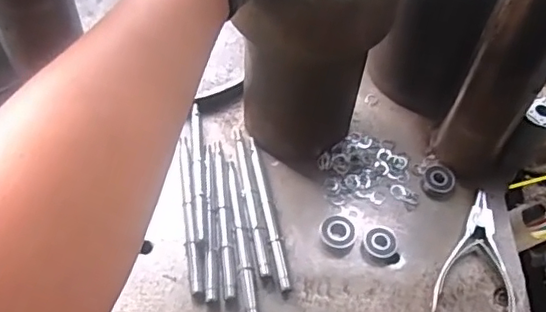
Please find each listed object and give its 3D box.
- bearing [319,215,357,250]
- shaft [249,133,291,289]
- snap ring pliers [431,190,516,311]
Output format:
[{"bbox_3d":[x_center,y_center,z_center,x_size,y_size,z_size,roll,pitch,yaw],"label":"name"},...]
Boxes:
[{"bbox_3d":[0.060,0.070,0.521,0.034,0.014,0.031,2,55,-2],"label":"bearing"},{"bbox_3d":[-0.005,0.052,0.534,0.012,0.010,0.159,-9,56,-9],"label":"shaft"},{"bbox_3d":[0.191,0.090,0.515,0.069,0.015,0.131,18,56,9],"label":"snap ring pliers"}]

